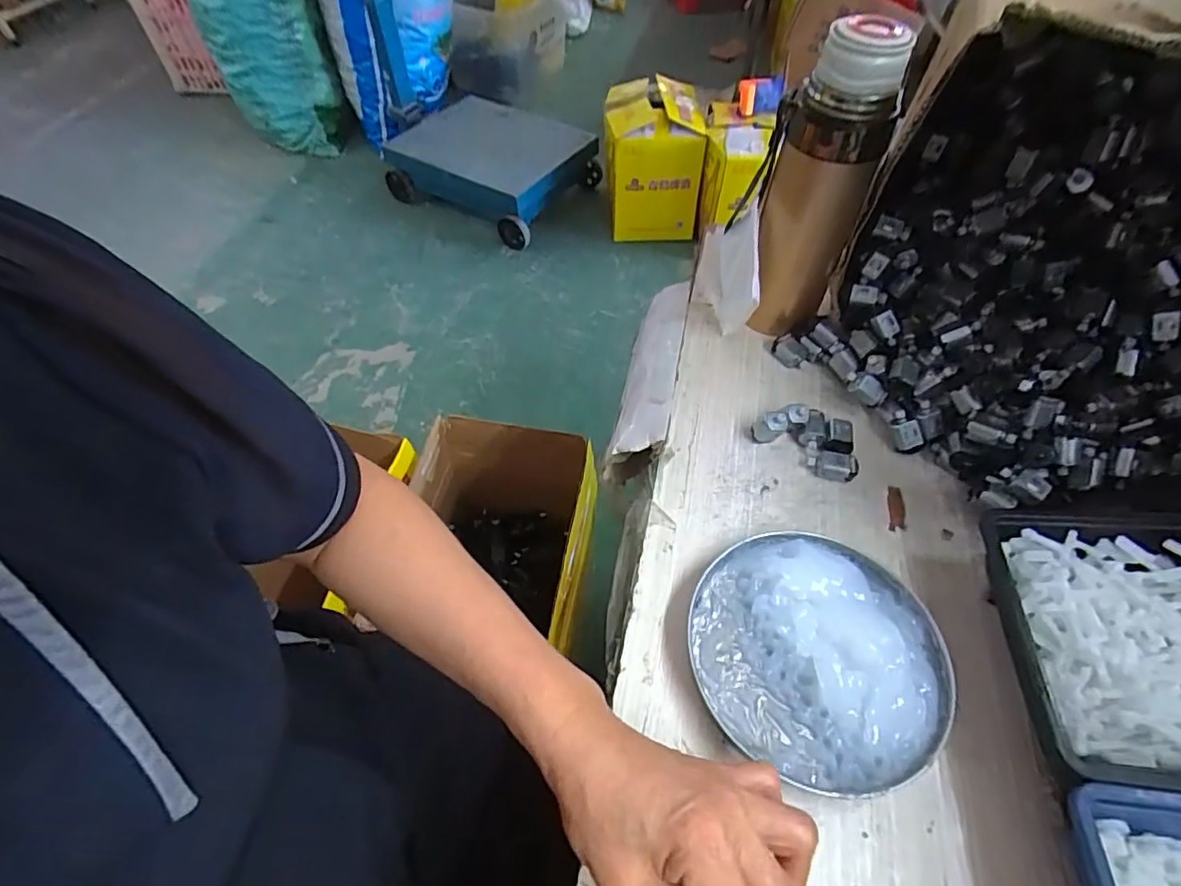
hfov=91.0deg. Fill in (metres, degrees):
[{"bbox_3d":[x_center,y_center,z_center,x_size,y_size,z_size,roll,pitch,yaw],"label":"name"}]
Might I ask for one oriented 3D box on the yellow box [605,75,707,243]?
[{"bbox_3d":[0.173,-0.800,1.648,0.259,0.309,0.393,1,54,1],"label":"yellow box"}]

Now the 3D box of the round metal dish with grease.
[{"bbox_3d":[0.134,0.117,0.340,0.141,0.028,0.141,0,54,0],"label":"round metal dish with grease"}]

